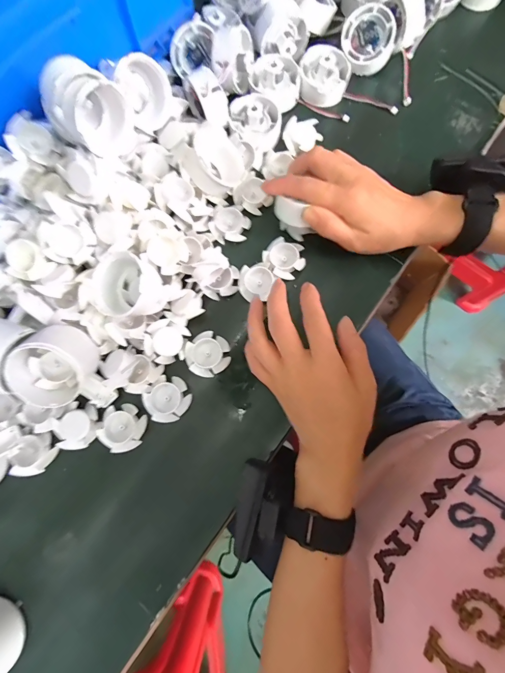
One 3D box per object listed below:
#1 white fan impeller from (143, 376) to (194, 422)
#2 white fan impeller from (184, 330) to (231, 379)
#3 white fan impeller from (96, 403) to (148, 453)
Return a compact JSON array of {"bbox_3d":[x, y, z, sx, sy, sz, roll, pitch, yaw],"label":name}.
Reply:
[{"bbox_3d":[-0.076,0.059,0.295,0.039,0.011,0.035,-29,81,-6],"label":"white fan impeller"},{"bbox_3d":[-0.042,0.017,0.303,0.040,0.012,0.039,0,79,-1],"label":"white fan impeller"},{"bbox_3d":[-0.117,0.082,0.291,0.038,0.014,0.039,0,79,-1],"label":"white fan impeller"}]

